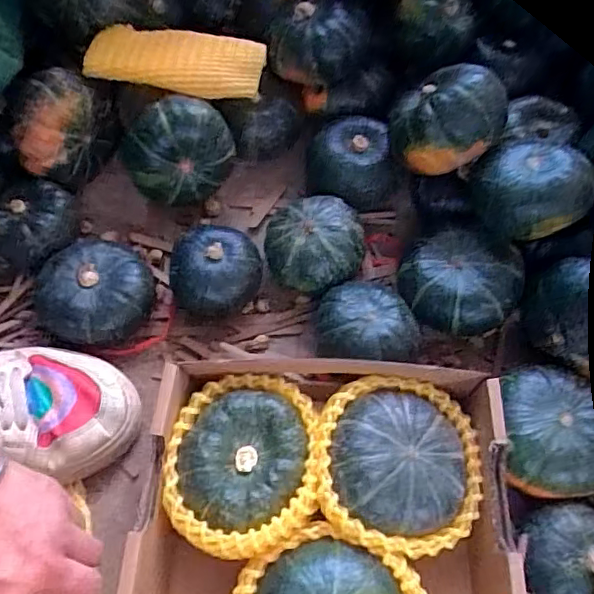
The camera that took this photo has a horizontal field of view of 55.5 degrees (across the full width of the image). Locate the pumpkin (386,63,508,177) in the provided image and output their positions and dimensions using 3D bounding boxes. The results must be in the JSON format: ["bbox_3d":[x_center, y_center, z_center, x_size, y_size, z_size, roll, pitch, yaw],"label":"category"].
[{"bbox_3d":[0.117,-0.134,0.446,0.074,0.085,0.070,-6,63,-5],"label":"pumpkin"}]

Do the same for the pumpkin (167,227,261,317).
[{"bbox_3d":[-0.066,-0.023,0.455,0.073,0.044,0.071,-12,64,-8],"label":"pumpkin"}]

